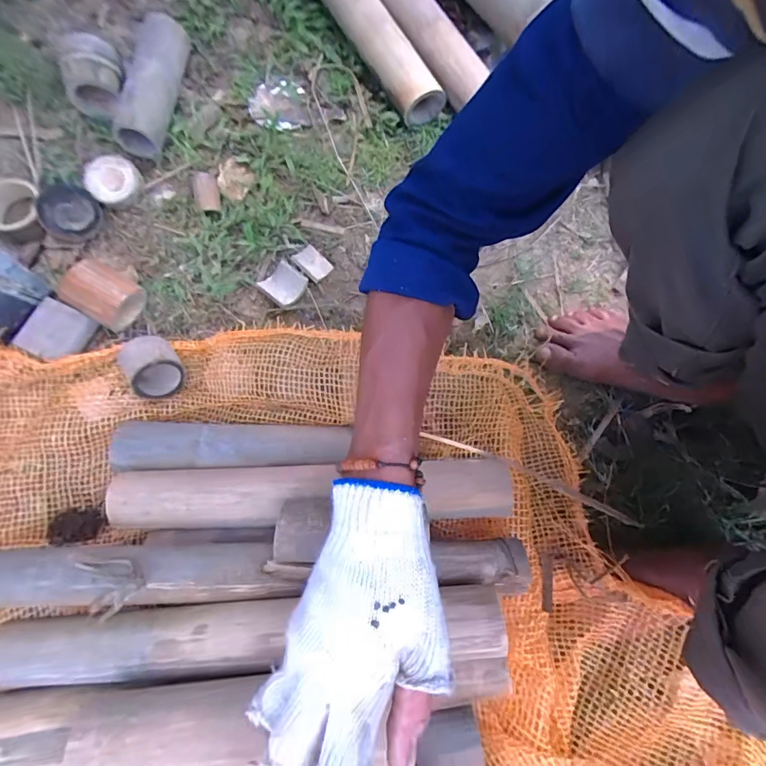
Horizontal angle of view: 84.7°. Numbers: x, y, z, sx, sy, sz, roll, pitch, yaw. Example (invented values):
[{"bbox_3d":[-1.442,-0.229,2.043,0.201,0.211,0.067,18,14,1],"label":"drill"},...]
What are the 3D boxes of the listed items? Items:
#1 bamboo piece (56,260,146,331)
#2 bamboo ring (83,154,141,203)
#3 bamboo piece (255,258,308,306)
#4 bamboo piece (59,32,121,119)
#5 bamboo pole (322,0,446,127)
[{"bbox_3d":[-0.342,-0.108,0.517,0.078,0.056,0.064,33,92,-16],"label":"bamboo piece"},{"bbox_3d":[-0.374,-0.283,0.580,0.067,0.023,0.059,-31,79,-9],"label":"bamboo ring"},{"bbox_3d":[-0.134,-0.133,0.554,0.060,0.014,0.049,41,78,8],"label":"bamboo piece"},{"bbox_3d":[-0.397,-0.423,0.577,0.077,0.074,0.073,-12,76,-5],"label":"bamboo piece"},{"bbox_3d":[-0.088,-0.655,0.652,0.059,0.072,0.603,-28,78,-9],"label":"bamboo pole"}]

